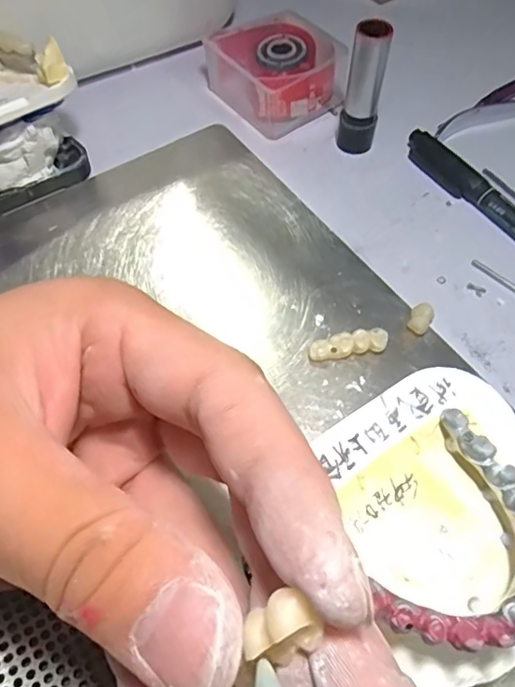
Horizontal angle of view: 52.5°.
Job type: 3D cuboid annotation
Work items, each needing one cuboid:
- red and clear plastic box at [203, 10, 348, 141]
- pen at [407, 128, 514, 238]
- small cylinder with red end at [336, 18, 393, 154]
[{"bbox_3d":[0.010,-0.146,0.283,0.054,0.033,0.056,-26,62,-15],"label":"red and clear plastic box"},{"bbox_3d":[0.116,-0.054,0.238,0.012,0.011,0.138,-28,63,-15],"label":"pen"},{"bbox_3d":[0.051,-0.118,0.249,0.016,0.062,0.013,26,62,15],"label":"small cylinder with red end"}]

